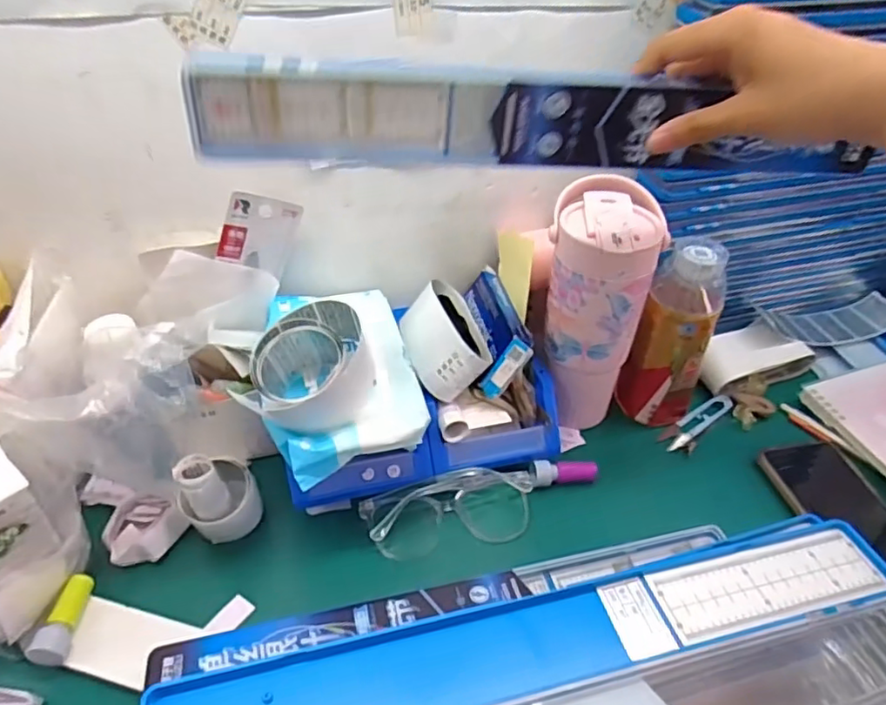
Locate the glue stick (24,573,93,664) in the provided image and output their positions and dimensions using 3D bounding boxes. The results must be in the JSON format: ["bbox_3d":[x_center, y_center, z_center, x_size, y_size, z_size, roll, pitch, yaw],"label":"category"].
[{"bbox_3d":[-0.271,0.188,0.432,0.020,0.020,0.063,-2,42,-4],"label":"glue stick"}]

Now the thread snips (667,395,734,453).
[{"bbox_3d":[0.253,0.068,0.606,0.093,0.011,0.024,-26,49,-26],"label":"thread snips"}]

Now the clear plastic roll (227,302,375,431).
[{"bbox_3d":[-0.099,0.014,0.456,0.092,0.059,0.088,1,42,-1],"label":"clear plastic roll"}]

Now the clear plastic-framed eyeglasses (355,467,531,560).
[{"bbox_3d":[0.007,0.134,0.521,0.149,0.036,0.054,-10,43,-12],"label":"clear plastic-framed eyeglasses"}]

